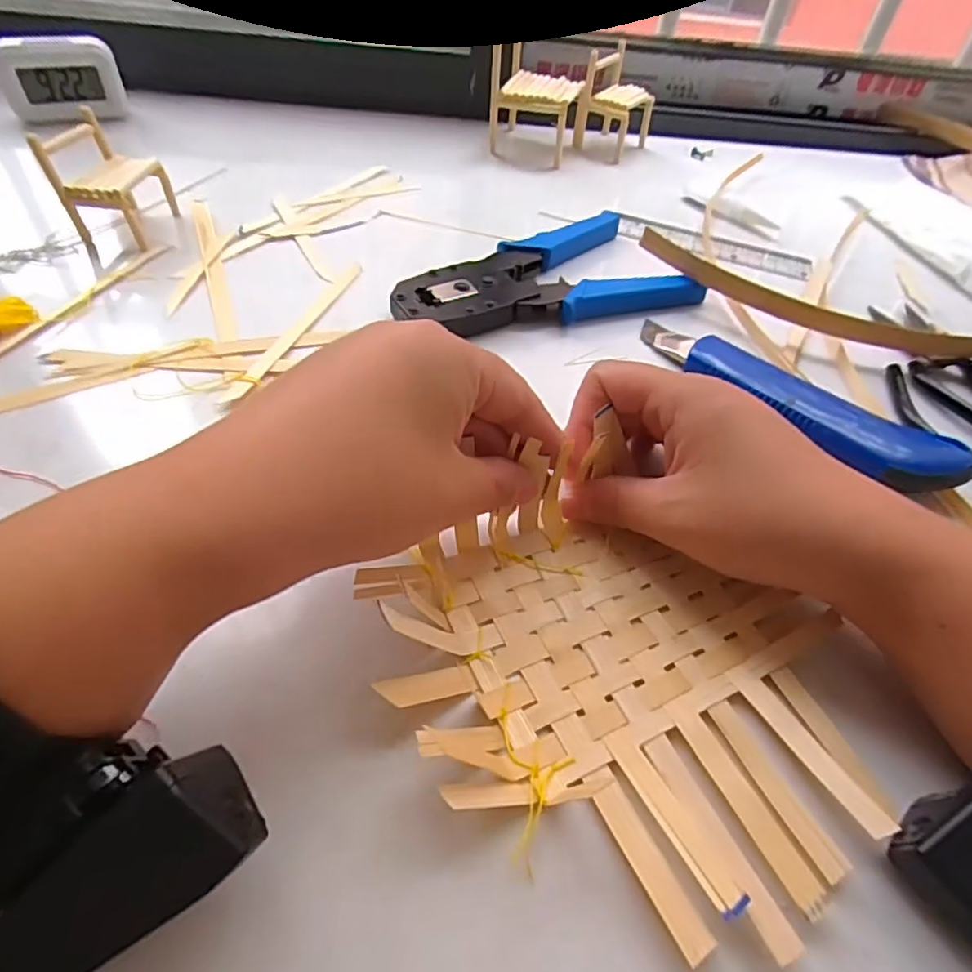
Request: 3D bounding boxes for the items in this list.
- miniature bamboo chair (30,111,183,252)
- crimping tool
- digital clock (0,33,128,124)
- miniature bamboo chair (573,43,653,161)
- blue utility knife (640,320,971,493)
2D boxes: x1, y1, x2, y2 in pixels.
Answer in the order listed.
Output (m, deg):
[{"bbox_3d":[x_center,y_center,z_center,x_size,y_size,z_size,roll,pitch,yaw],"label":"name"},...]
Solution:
[{"bbox_3d":[-0.235,-0.194,0.378,0.047,0.055,0.059,6,50,-1],"label":"miniature bamboo chair"},{"bbox_3d":[0.032,-0.135,0.382,0.188,0.017,0.096,-14,53,-17],"label":"crimping tool"},{"bbox_3d":[-0.341,-0.329,0.485,0.082,0.053,0.027,-14,53,-17],"label":"digital clock"},{"bbox_3d":[0.115,-0.333,0.523,0.050,0.068,0.054,32,54,19],"label":"miniature bamboo chair"},{"bbox_3d":[0.152,-0.046,0.311,0.172,0.022,0.041,37,56,23],"label":"blue utility knife"}]

